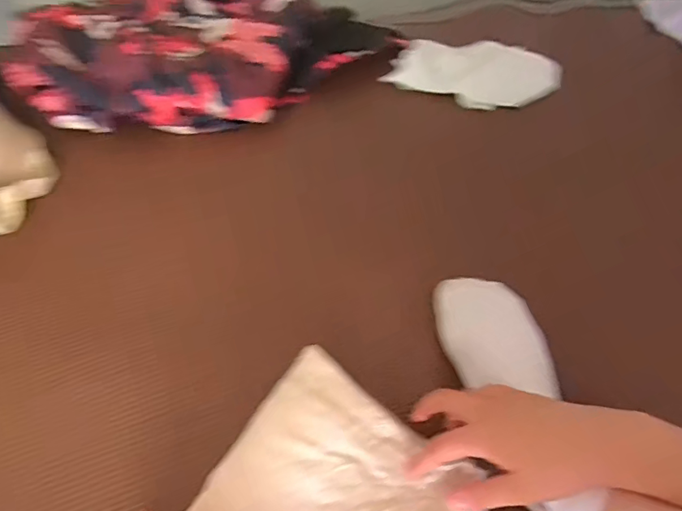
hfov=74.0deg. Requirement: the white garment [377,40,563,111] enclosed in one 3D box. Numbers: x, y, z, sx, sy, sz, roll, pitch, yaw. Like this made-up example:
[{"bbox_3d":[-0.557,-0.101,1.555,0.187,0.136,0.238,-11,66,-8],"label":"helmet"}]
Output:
[{"bbox_3d":[0.184,-0.259,0.630,0.219,0.043,0.104,19,62,13],"label":"white garment"}]

